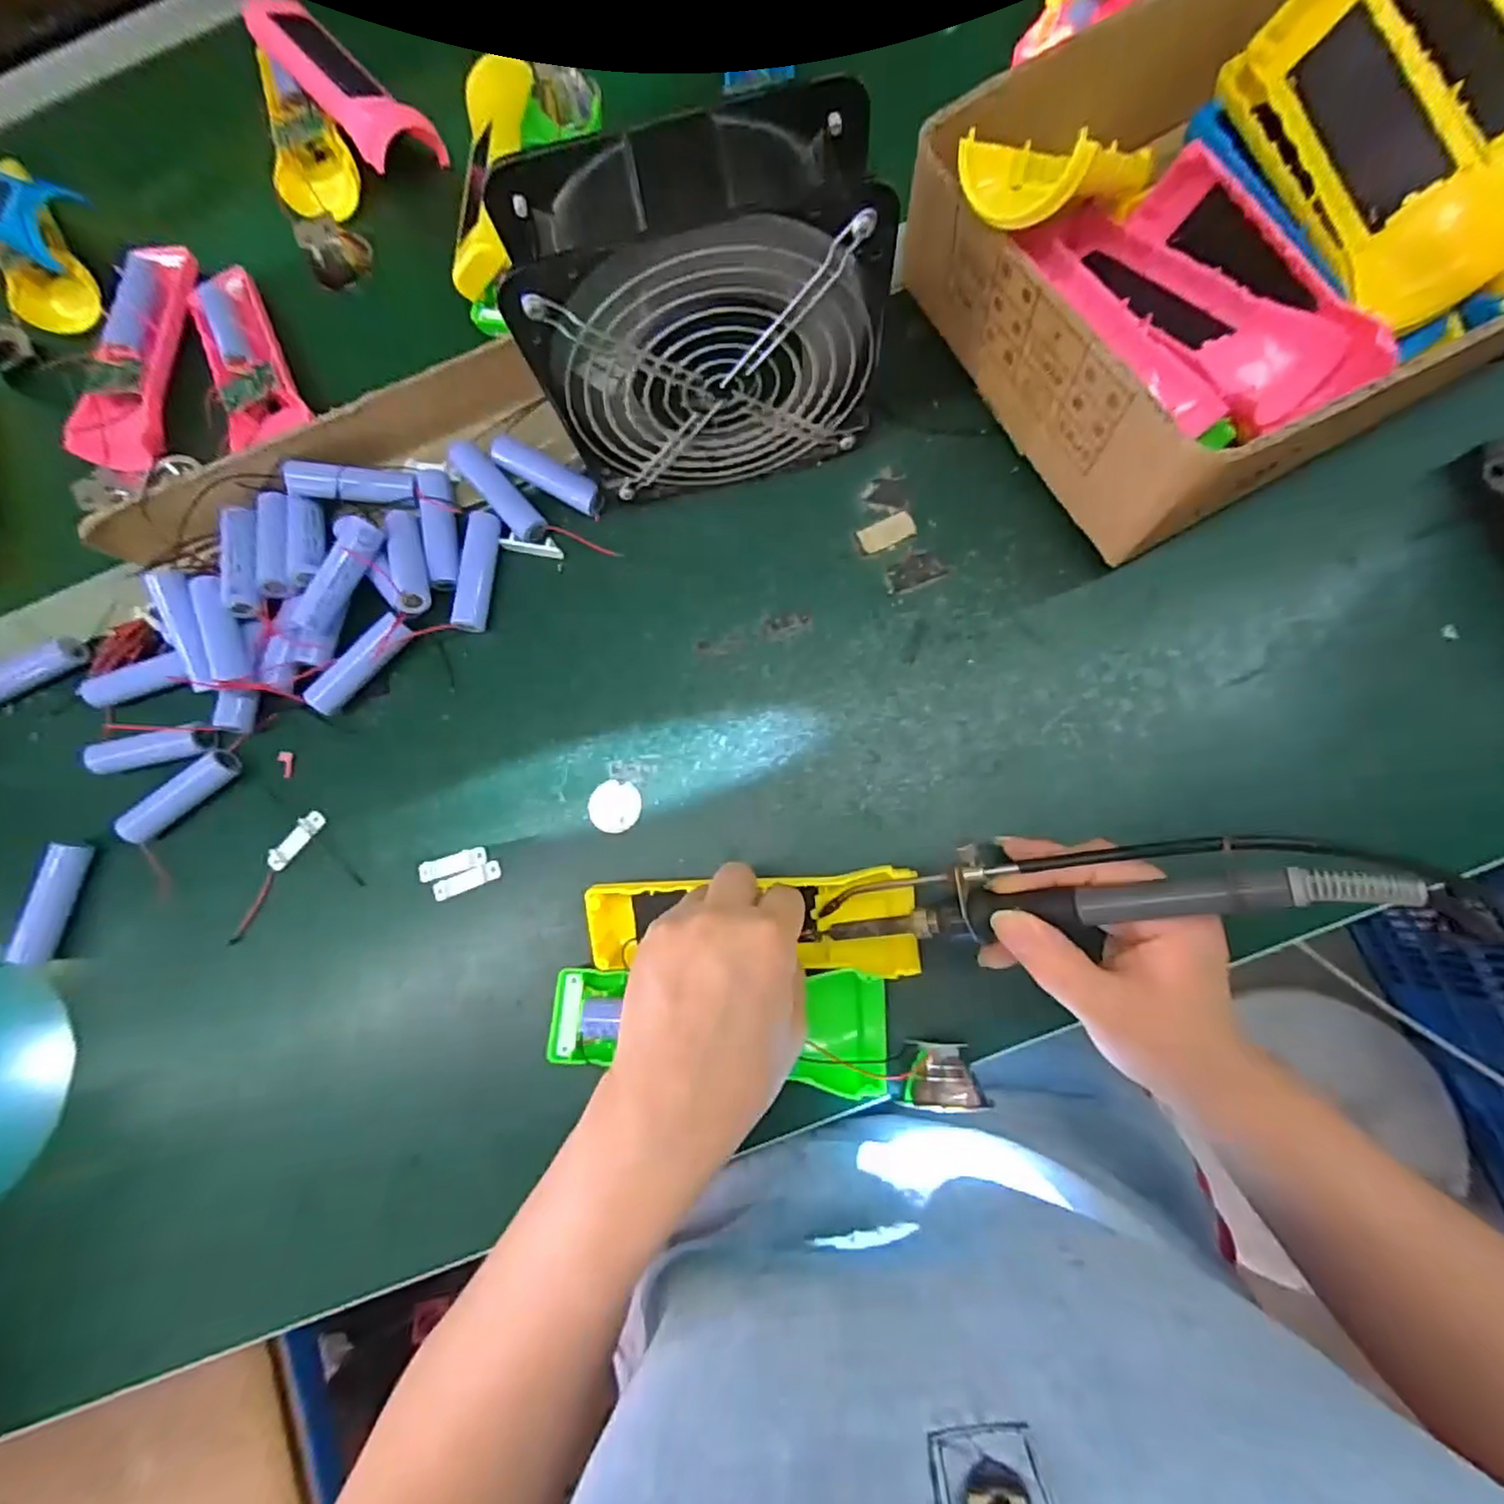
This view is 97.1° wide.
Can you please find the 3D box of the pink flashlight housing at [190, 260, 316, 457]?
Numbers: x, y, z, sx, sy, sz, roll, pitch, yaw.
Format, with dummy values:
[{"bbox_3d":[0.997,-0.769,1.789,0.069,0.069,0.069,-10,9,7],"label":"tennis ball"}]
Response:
[{"bbox_3d":[-0.317,-0.246,0.411,0.043,0.019,0.130,-30,78,1],"label":"pink flashlight housing"}]

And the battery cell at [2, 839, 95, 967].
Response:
[{"bbox_3d":[-0.382,0.082,0.362,0.013,0.019,0.064,11,83,7],"label":"battery cell"}]

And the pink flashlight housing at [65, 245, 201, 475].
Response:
[{"bbox_3d":[-0.389,-0.257,0.418,0.043,0.020,0.157,3,80,7],"label":"pink flashlight housing"}]

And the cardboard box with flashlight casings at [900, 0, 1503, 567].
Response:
[{"bbox_3d":[0.291,-0.282,0.304,0.394,0.105,0.219,-29,78,1],"label":"cardboard box with flashlight casings"}]

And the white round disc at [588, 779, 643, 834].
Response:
[{"bbox_3d":[-0.073,0.029,0.350,0.028,0.004,0.027,-1,82,6],"label":"white round disc"}]

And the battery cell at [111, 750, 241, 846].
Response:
[{"bbox_3d":[-0.319,0.024,0.369,0.065,0.018,0.017,-40,80,-1],"label":"battery cell"}]

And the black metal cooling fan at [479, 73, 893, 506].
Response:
[{"bbox_3d":[-0.017,-0.189,0.305,0.146,0.147,0.061,-12,79,4],"label":"black metal cooling fan"}]

